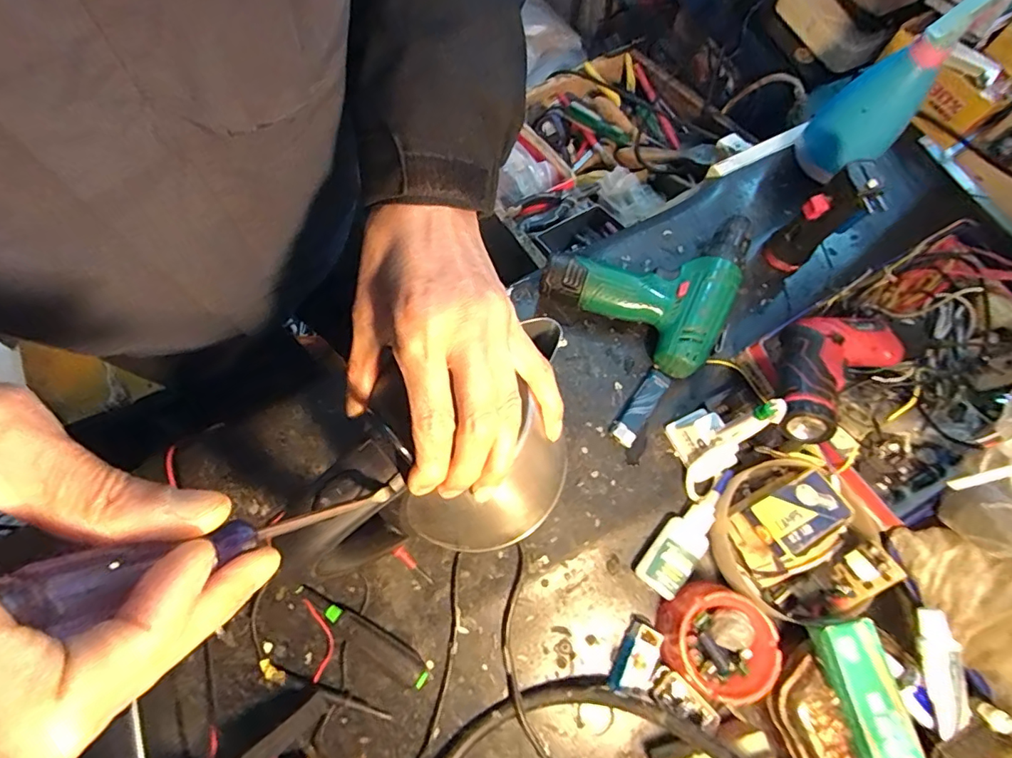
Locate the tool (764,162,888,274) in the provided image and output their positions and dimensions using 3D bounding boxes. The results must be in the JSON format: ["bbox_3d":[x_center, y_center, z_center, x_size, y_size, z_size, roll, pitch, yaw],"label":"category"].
[{"bbox_3d":[0.301,-0.149,0.488,0.047,0.134,0.038,36,75,11],"label":"tool"}]

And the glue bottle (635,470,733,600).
[{"bbox_3d":[0.164,0.133,0.451,0.037,0.019,0.122,37,75,12],"label":"glue bottle"}]

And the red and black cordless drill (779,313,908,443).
[{"bbox_3d":[0.275,-0.005,0.442,0.087,0.051,0.161,45,56,13],"label":"red and black cordless drill"}]

